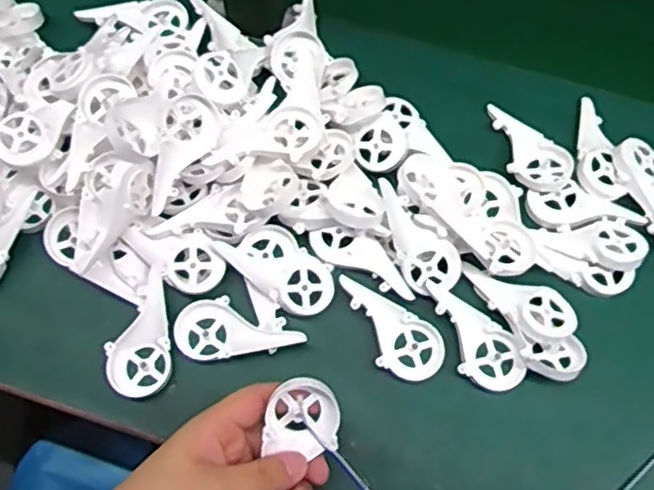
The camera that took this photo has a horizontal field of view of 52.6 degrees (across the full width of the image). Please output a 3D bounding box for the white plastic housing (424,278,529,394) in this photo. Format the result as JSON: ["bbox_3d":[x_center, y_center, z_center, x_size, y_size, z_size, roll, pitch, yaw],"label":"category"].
[{"bbox_3d":[0.103,0.071,0.486,0.091,0.014,0.046,34,75,11],"label":"white plastic housing"}]

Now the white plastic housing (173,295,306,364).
[{"bbox_3d":[-0.065,0.059,0.482,0.090,0.015,0.044,-7,71,-2],"label":"white plastic housing"}]

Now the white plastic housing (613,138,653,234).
[{"bbox_3d":[0.249,-0.040,0.526,0.040,0.017,0.090,4,71,2],"label":"white plastic housing"}]

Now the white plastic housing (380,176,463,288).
[{"bbox_3d":[0.064,-0.005,0.493,0.038,0.015,0.093,-36,91,-11],"label":"white plastic housing"}]

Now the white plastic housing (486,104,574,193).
[{"bbox_3d":[0.159,-0.078,0.543,0.047,0.011,0.088,-43,76,-13],"label":"white plastic housing"}]

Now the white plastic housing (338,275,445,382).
[{"bbox_3d":[0.043,0.065,0.488,0.090,0.018,0.047,27,73,10],"label":"white plastic housing"}]

